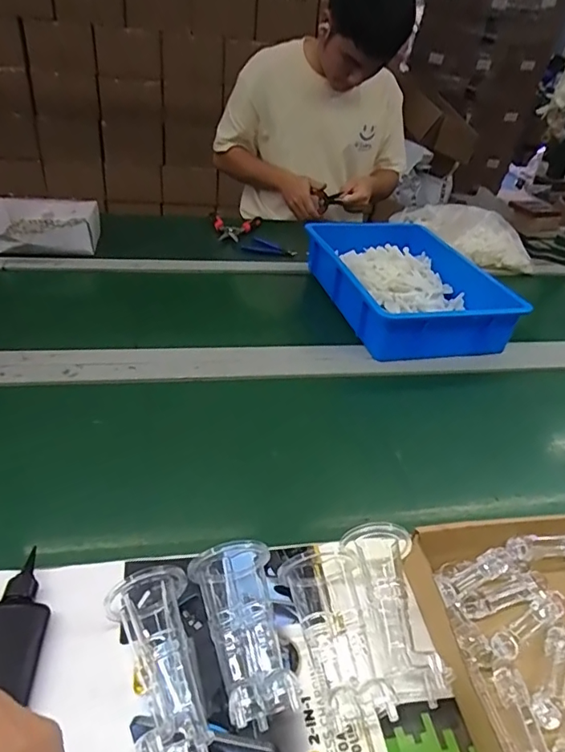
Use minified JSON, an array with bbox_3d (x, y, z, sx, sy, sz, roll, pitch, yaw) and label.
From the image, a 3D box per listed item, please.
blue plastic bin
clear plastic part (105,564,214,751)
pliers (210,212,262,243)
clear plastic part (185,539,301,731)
[{"bbox_3d":[0.230,-0.173,1.001,0.304,0.104,0.420,-2,36,-13],"label":"blue plastic bin"},{"bbox_3d":[-0.095,0.212,0.395,0.060,0.069,0.149,-8,38,-20],"label":"clear plastic part"},{"bbox_3d":[-0.103,-0.370,1.282,0.152,0.013,0.118,-6,47,-27],"label":"pliers"},{"bbox_3d":[-0.027,0.203,0.427,0.071,0.058,0.135,-10,38,-22],"label":"clear plastic part"}]

